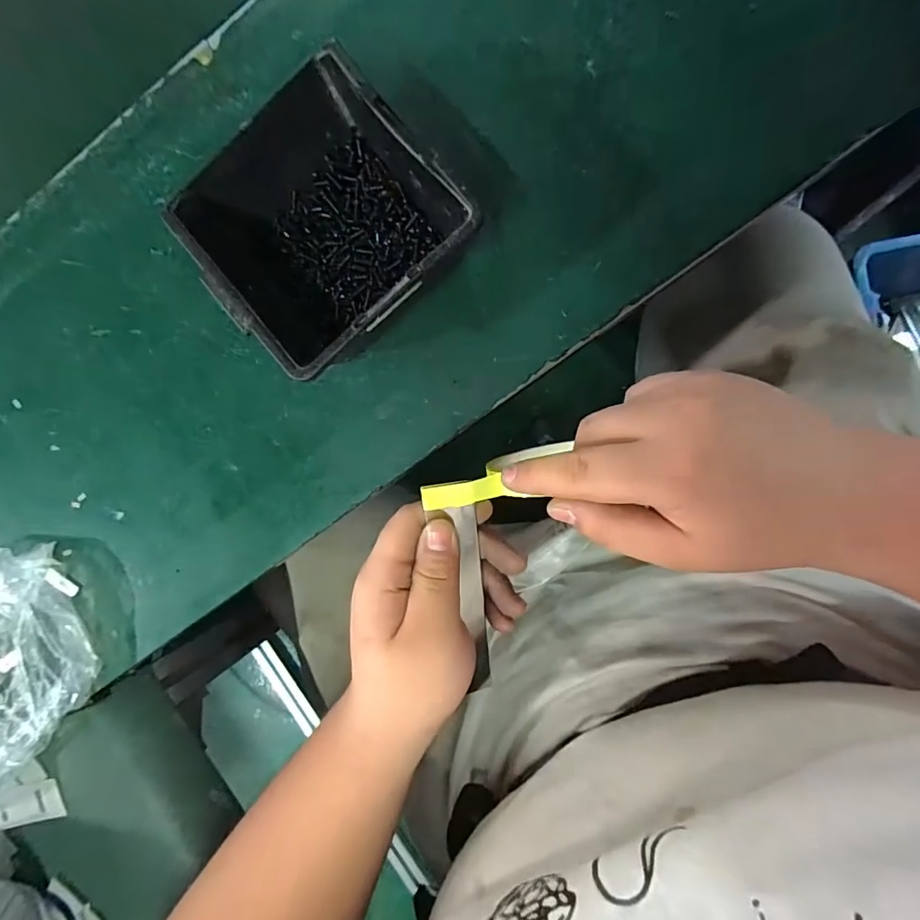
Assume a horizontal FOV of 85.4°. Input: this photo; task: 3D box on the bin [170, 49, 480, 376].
[{"bbox_3d":[-0.067,-0.123,0.262,0.126,0.065,0.131,-41,86,6],"label":"bin"}]

